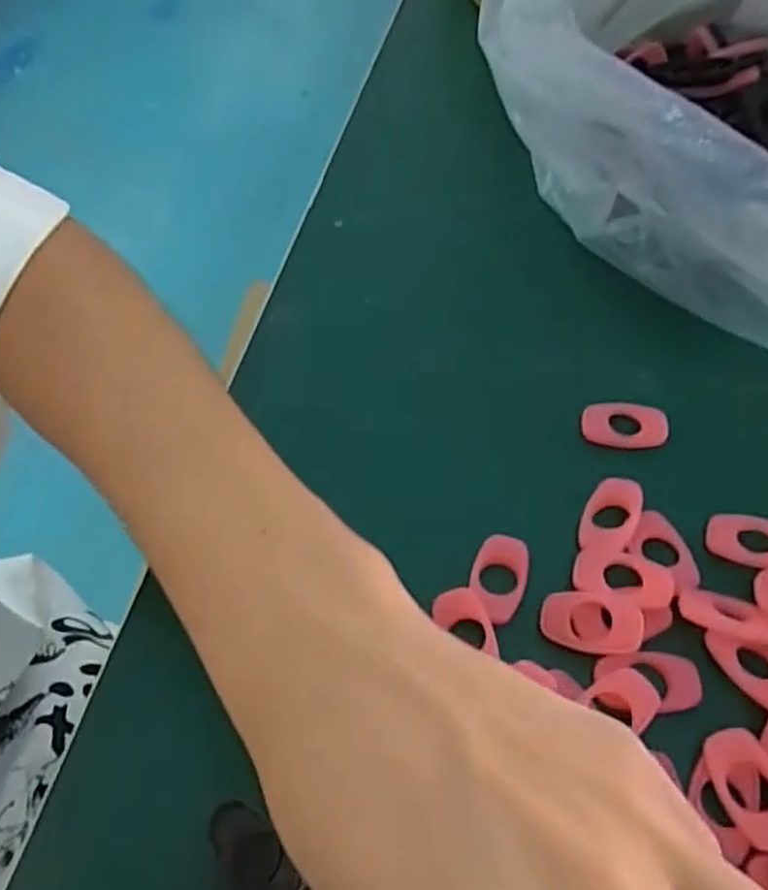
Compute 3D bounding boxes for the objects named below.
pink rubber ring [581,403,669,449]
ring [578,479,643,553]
[{"bbox_3d":[0.095,-0.008,0.308,0.032,0.009,0.017,1,53,4],"label":"pink rubber ring"},{"bbox_3d":[0.081,0.025,0.276,0.018,0.006,0.031,20,57,17],"label":"ring"}]

